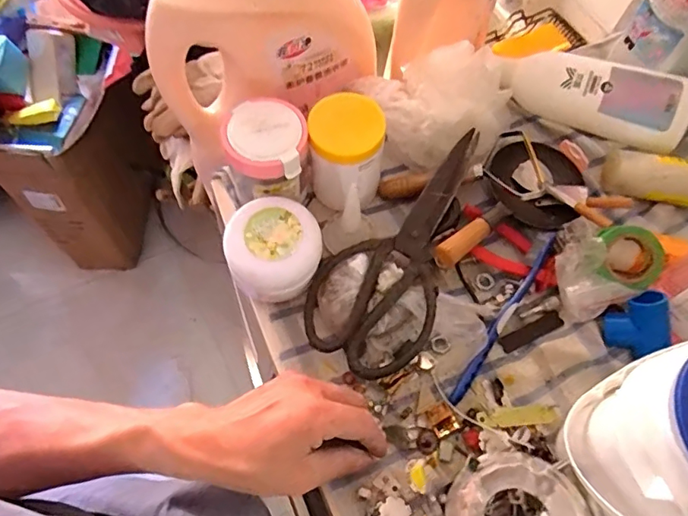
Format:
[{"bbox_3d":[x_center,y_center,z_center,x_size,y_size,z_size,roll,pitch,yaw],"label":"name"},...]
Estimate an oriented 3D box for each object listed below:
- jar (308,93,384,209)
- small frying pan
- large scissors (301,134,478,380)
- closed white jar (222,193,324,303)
[{"bbox_3d":[0.001,-0.087,0.476,0.068,0.110,0.077,8,67,3],"label":"jar"},{"bbox_3d":[0.156,-0.054,0.505,0.185,0.051,0.097,-29,70,-12],"label":"small frying pan"},{"bbox_3d":[0.057,-0.017,0.475,0.110,0.029,0.252,26,69,10],"label":"large scissors"},{"bbox_3d":[-0.061,-0.007,0.456,0.078,0.063,0.078,0,67,0],"label":"closed white jar"}]

